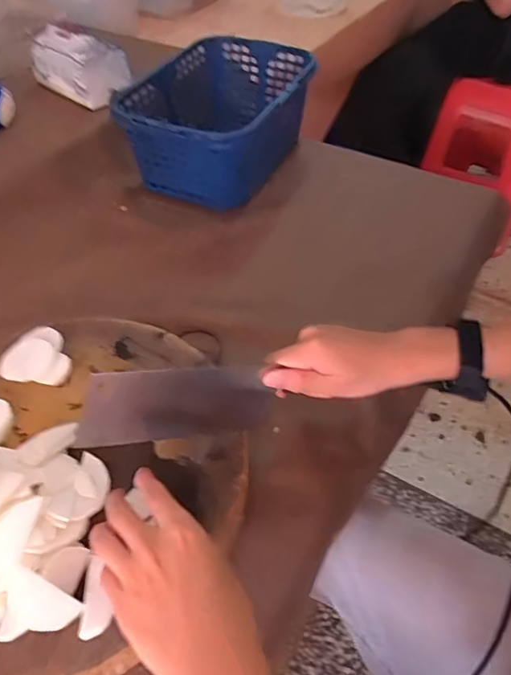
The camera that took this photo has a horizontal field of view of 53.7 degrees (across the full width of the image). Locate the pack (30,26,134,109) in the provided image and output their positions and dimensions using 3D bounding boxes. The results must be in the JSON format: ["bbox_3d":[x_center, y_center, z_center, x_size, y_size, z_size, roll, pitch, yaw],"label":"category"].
[{"bbox_3d":[-0.301,-0.464,0.852,0.180,0.089,0.090,31,56,25],"label":"pack"}]

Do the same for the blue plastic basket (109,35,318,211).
[{"bbox_3d":[-0.057,-0.354,0.826,0.236,0.138,0.324,13,50,12],"label":"blue plastic basket"}]

